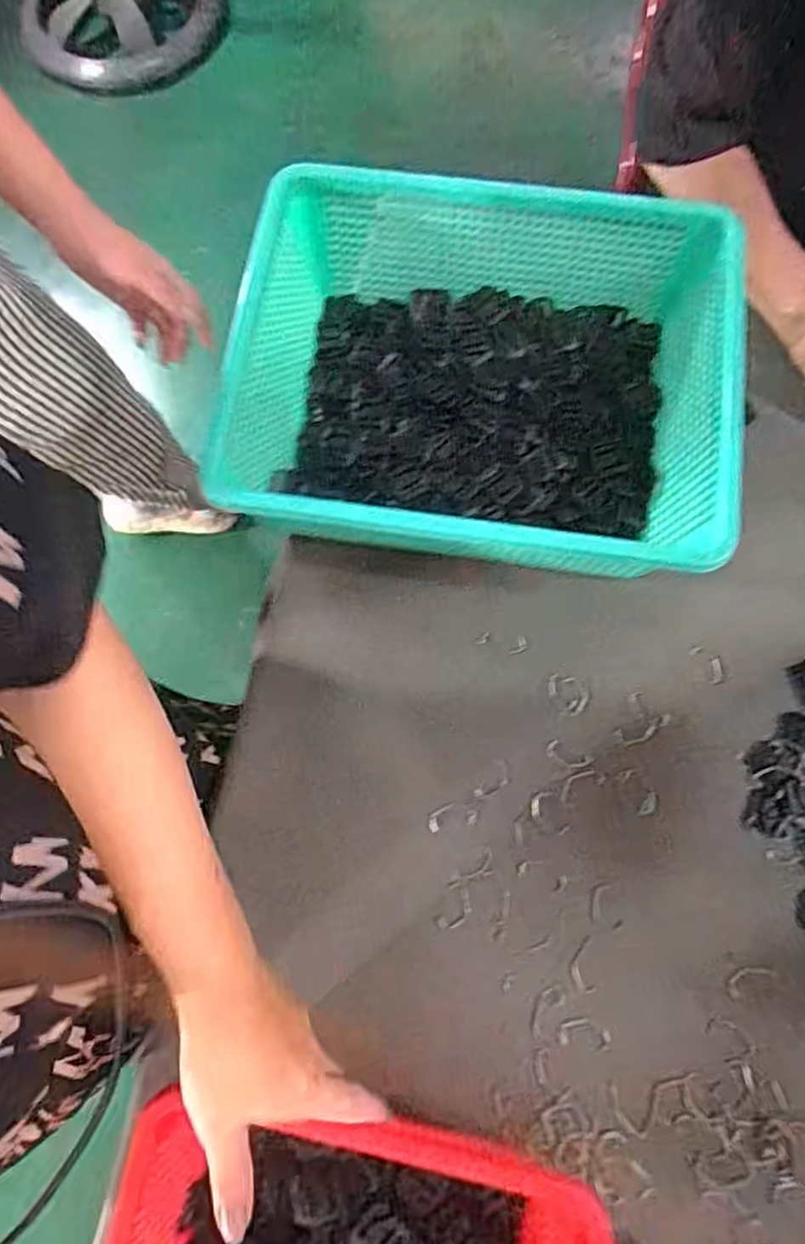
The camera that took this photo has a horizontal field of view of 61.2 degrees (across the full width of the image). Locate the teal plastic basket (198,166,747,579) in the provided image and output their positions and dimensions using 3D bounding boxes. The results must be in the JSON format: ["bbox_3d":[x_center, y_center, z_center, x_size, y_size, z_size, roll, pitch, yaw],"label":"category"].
[{"bbox_3d":[0.065,-0.192,0.563,0.369,0.120,0.313,8,74,2],"label":"teal plastic basket"}]

